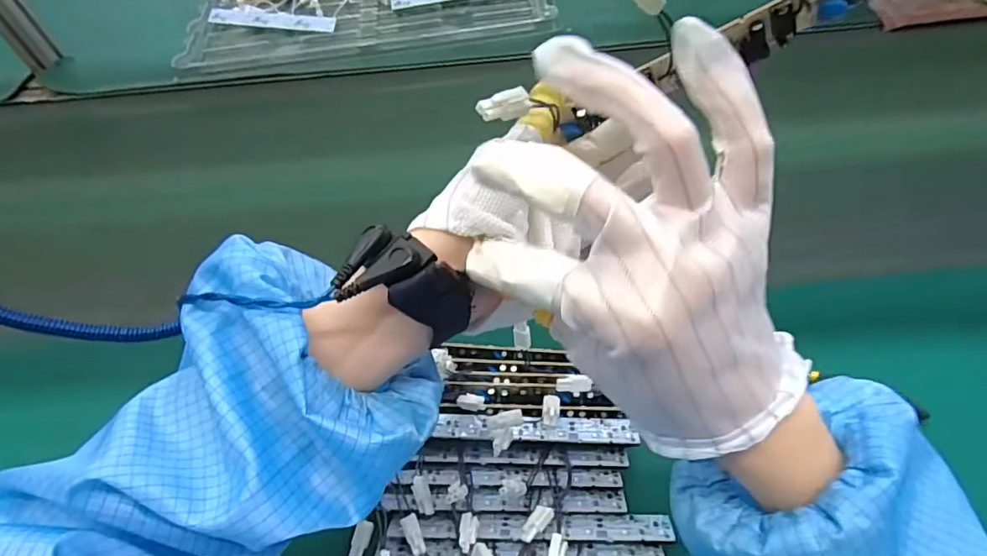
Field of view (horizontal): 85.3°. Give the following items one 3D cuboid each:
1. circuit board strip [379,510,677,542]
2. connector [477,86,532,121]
[{"bbox_3d":[0.022,0.165,0.358,0.188,0.011,0.019,-1,55,5],"label":"circuit board strip"},{"bbox_3d":[0.005,-0.072,0.224,0.026,0.011,0.005,-19,54,-25],"label":"connector"}]

